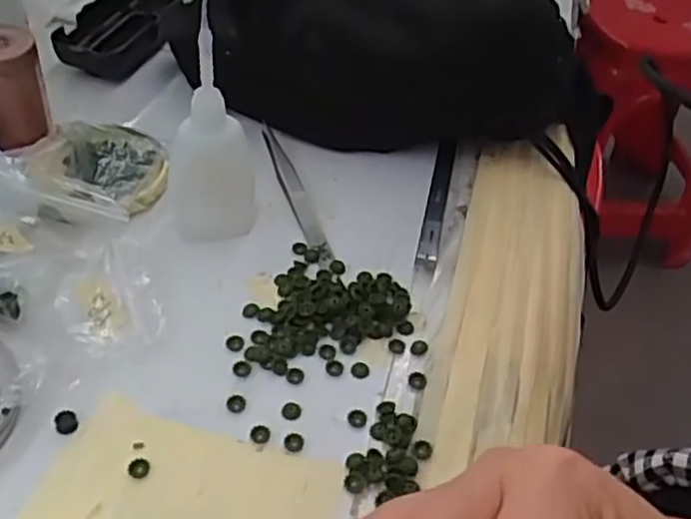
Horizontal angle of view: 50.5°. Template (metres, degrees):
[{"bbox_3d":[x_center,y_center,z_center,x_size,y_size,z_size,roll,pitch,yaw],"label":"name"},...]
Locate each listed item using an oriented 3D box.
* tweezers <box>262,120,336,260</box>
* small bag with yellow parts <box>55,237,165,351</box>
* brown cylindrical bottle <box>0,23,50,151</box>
[{"bbox_3d":[-0.031,-0.044,0.418,0.014,0.005,0.123,-11,46,-19],"label":"tweezers"},{"bbox_3d":[-0.114,0.017,0.348,0.042,0.009,0.072,-15,48,-22],"label":"small bag with yellow parts"},{"bbox_3d":[-0.193,-0.097,0.411,0.043,0.057,0.033,-13,47,-21],"label":"brown cylindrical bottle"}]

